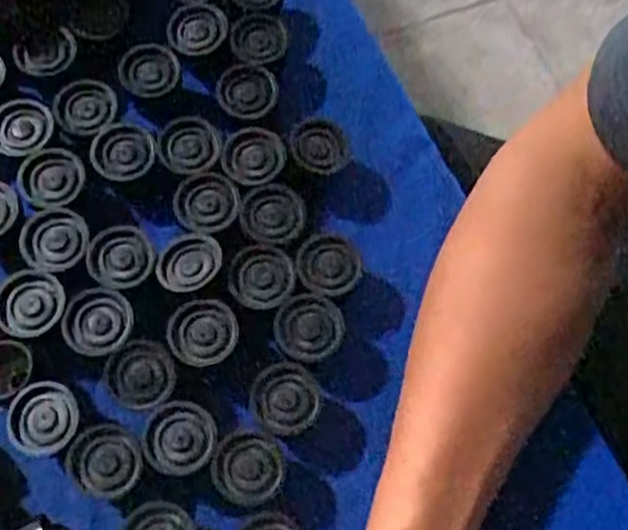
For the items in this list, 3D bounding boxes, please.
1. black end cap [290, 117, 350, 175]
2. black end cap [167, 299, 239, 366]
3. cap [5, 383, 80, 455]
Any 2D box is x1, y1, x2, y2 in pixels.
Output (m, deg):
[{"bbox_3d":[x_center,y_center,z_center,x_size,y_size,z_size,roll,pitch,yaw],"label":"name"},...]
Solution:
[{"bbox_3d":[0.003,-0.067,0.432,0.033,0.011,0.033,1,69,-2],"label":"black end cap"},{"bbox_3d":[-0.056,0.034,0.388,0.034,0.009,0.031,1,69,-2],"label":"black end cap"},{"bbox_3d":[-0.130,0.073,0.369,0.034,0.009,0.031,1,69,-2],"label":"cap"}]

